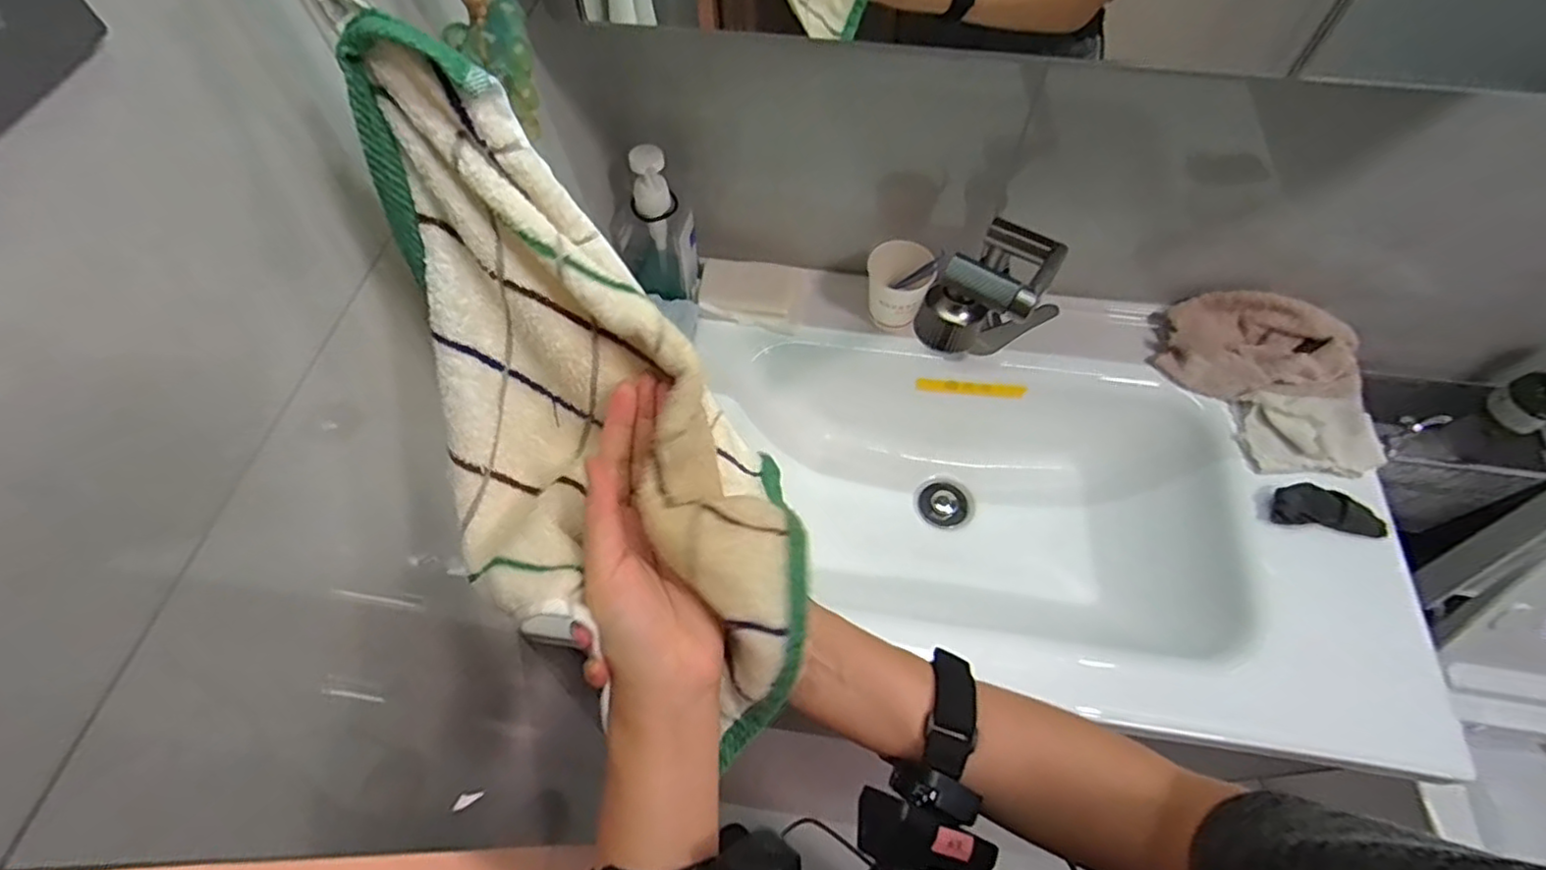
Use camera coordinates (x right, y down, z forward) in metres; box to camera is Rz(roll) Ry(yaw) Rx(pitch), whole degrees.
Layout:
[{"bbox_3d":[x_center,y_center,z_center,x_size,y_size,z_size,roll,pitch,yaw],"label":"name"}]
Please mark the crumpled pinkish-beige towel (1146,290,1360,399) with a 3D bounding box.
[{"bbox_3d":[0.532,-0.098,0.734,0.207,0.048,0.113,2,60,2],"label":"crumpled pinkish-beige towel"}]

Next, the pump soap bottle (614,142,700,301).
[{"bbox_3d":[-0.126,-0.224,0.724,0.080,0.175,0.056,5,60,4],"label":"pump soap bottle"}]

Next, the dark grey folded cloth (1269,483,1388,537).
[{"bbox_3d":[0.541,0.073,0.651,0.102,0.022,0.036,11,60,7],"label":"dark grey folded cloth"}]

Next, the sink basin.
[{"bbox_3d":[0.246,0.070,0.754,0.706,0.178,0.457,8,60,5],"label":"sink basin"}]

